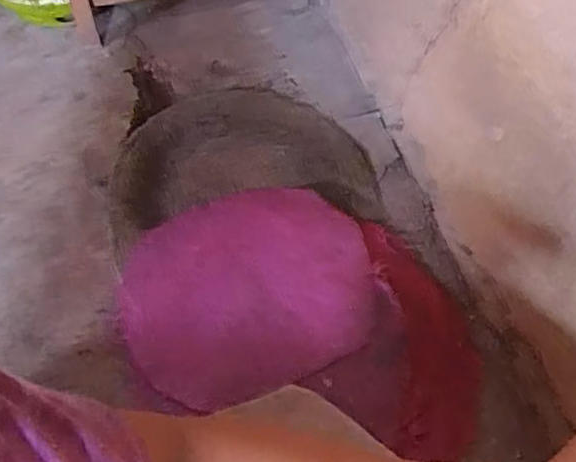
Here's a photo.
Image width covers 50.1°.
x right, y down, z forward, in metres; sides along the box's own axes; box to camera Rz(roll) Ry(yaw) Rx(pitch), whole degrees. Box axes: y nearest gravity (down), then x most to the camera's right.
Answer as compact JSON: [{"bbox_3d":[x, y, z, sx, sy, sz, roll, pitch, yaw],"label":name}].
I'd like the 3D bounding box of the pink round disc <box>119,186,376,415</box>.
[{"bbox_3d":[-0.058,0.077,0.876,0.342,0.035,0.307,-19,58,-13],"label":"pink round disc"}]

